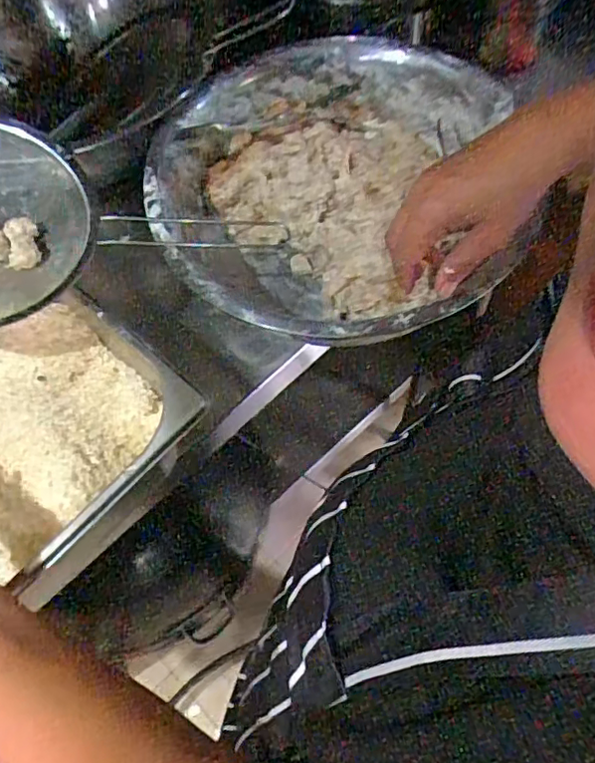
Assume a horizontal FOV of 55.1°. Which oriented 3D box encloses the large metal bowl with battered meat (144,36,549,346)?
[{"bbox_3d":[0.041,-0.174,0.561,0.341,0.114,0.323,-29,66,-10],"label":"large metal bowl with battered meat"}]

